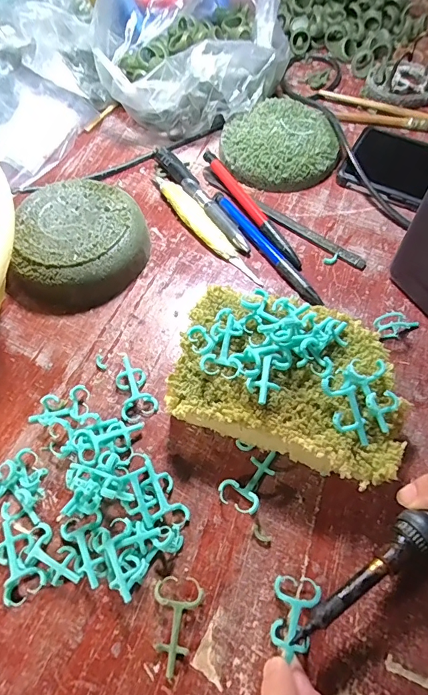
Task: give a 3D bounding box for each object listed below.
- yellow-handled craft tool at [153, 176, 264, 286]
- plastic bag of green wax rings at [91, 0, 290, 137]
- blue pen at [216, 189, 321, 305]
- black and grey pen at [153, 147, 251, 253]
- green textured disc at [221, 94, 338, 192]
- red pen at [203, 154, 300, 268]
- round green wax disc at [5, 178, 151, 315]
[{"bbox_3d":[-0.010,-0.101,0.346,0.019,0.010,0.140,-30,64,-15],"label":"yellow-handled craft tool"},{"bbox_3d":[-0.020,-0.310,0.408,0.184,0.109,0.198,-8,61,-3],"label":"plastic bag of green wax rings"},{"bbox_3d":[0.040,-0.081,0.334,0.013,0.008,0.137,-31,65,-16],"label":"blue pen"},{"bbox_3d":[-0.012,-0.128,0.359,0.015,0.012,0.136,-28,64,-14],"label":"black and grey pen"},{"bbox_3d":[0.057,-0.187,0.385,0.099,0.023,0.101,-1,60,1],"label":"green textured disc"},{"bbox_3d":[0.031,-0.118,0.351,0.011,0.014,0.140,-27,64,-14],"label":"red pen"},{"bbox_3d":[-0.104,-0.077,0.322,0.094,0.036,0.100,-1,60,1],"label":"round green wax disc"}]

